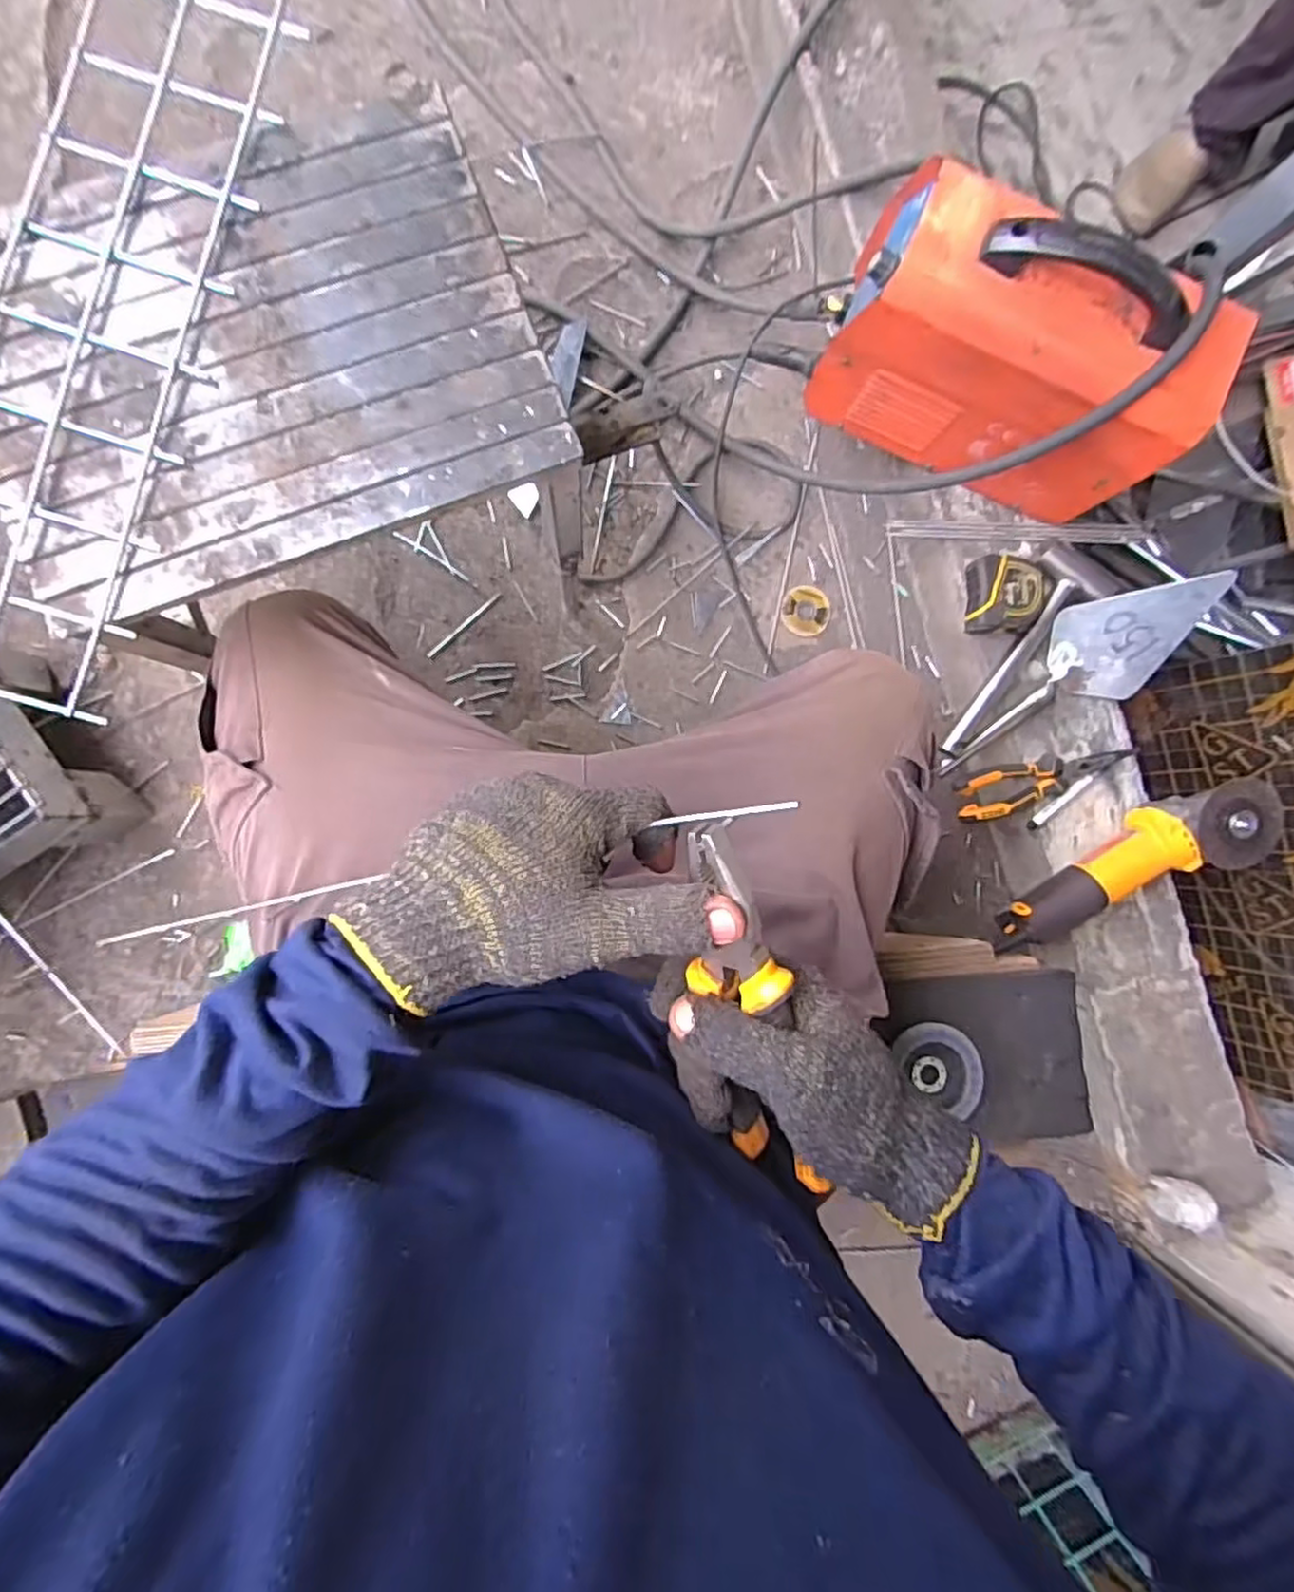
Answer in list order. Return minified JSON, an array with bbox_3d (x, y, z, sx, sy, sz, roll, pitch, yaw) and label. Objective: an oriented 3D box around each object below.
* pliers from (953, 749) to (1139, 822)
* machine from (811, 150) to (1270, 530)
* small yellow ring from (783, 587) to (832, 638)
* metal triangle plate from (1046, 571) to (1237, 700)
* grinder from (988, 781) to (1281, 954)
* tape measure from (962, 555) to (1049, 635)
[{"bbox_3d":[0.450,-0.017,0.785,0.197,0.024,0.053,-14,92,-7],"label":"pliers"},{"bbox_3d":[0.346,-0.420,0.663,0.319,0.221,0.147,25,87,-7],"label":"machine"},{"bbox_3d":[0.200,-0.230,0.875,0.061,0.006,0.061,0,90,-6],"label":"small yellow ring"},{"bbox_3d":[0.531,-0.166,0.759,0.164,0.011,0.107,-9,98,30],"label":"metal triangle plate"},{"bbox_3d":[0.527,0.083,0.771,0.317,0.073,0.091,-30,93,11],"label":"grinder"},{"bbox_3d":[0.395,-0.221,0.774,0.084,0.043,0.083,1,90,-7],"label":"tape measure"}]

